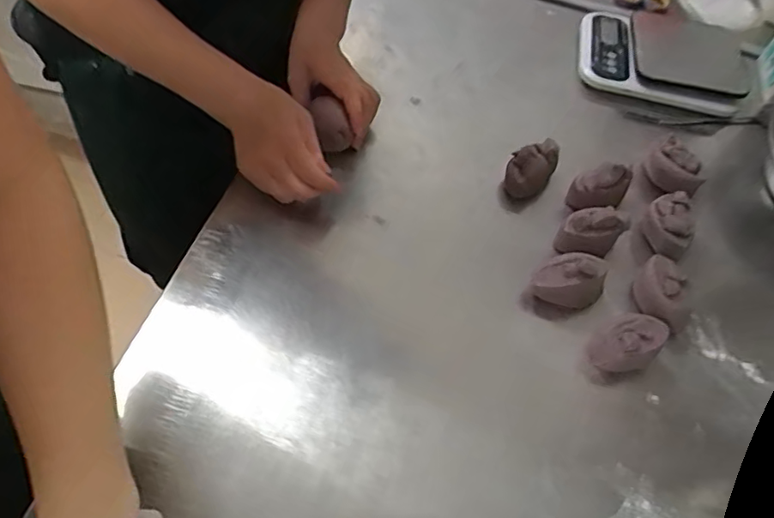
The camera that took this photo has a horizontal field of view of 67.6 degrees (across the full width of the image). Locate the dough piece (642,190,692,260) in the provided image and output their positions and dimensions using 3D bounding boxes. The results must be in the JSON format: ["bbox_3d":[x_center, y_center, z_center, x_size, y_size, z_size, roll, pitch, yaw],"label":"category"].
[{"bbox_3d":[0.287,-0.037,0.587,0.037,0.036,0.066,12,57,1],"label":"dough piece"}]

